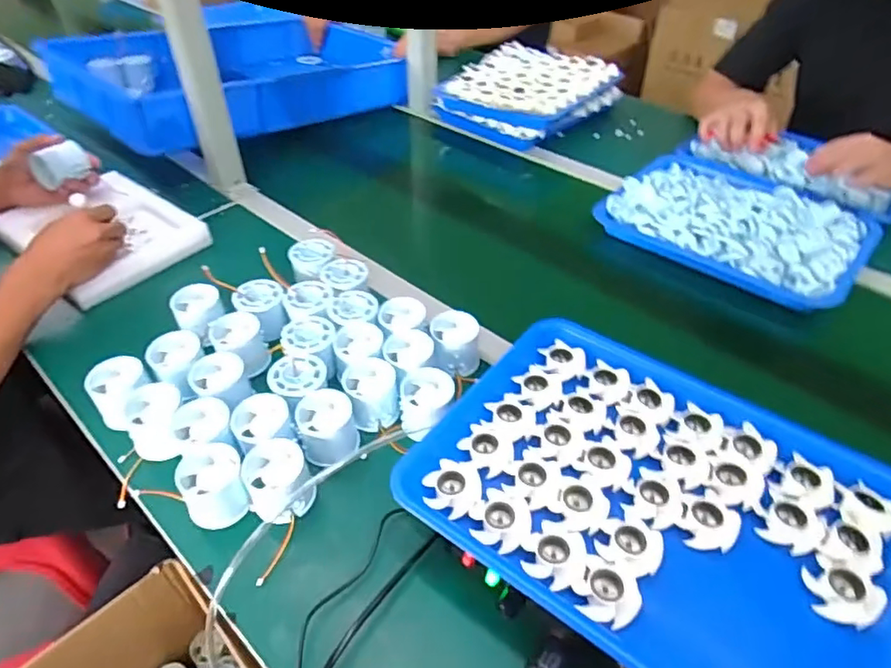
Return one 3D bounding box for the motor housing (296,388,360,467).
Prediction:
[{"bbox_3d":[-0.112,0.088,0.546,0.052,0.051,0.050,0,42,0],"label":"motor housing"}]

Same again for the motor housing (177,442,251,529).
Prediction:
[{"bbox_3d":[-0.201,0.132,0.498,0.051,0.048,0.053,-16,45,-17],"label":"motor housing"}]

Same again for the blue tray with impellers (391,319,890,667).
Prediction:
[{"bbox_3d":[0.163,0.123,0.440,0.338,0.032,0.263,27,48,27],"label":"blue tray with impellers"}]

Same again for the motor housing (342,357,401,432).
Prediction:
[{"bbox_3d":[-0.074,0.059,0.578,0.052,0.042,0.062,-5,42,-5],"label":"motor housing"}]

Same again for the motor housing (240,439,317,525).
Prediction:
[{"bbox_3d":[-0.146,0.131,0.504,0.053,0.054,0.054,0,42,0],"label":"motor housing"}]

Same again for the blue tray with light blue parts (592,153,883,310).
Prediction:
[{"bbox_3d":[0.416,-0.162,0.827,0.336,0.053,0.265,30,50,29],"label":"blue tray with light blue parts"}]

